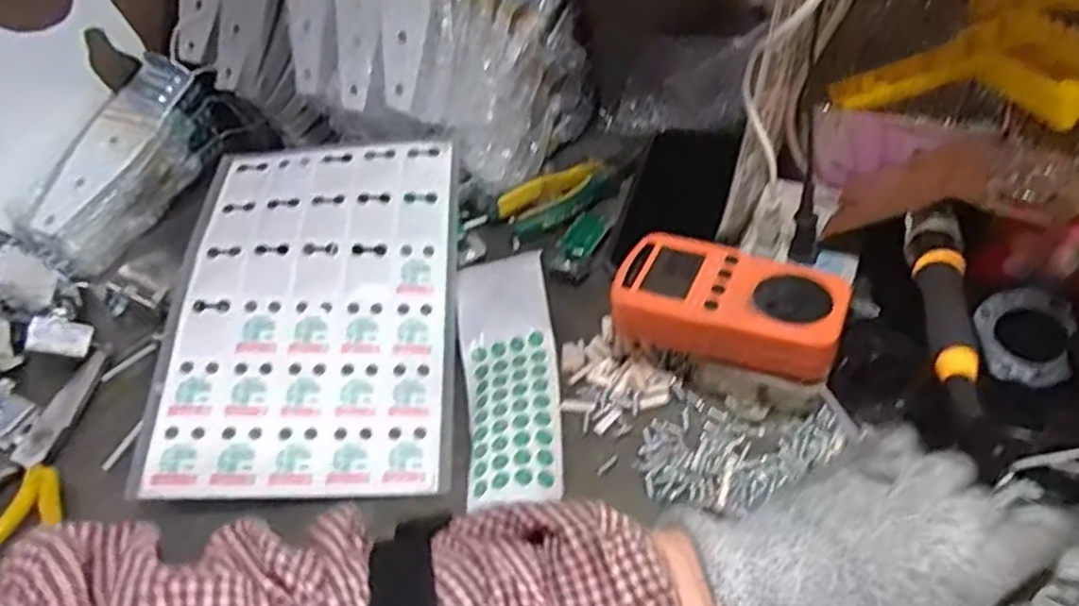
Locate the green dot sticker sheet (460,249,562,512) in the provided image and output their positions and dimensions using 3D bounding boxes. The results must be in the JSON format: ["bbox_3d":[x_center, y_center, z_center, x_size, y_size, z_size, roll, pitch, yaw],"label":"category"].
[{"bbox_3d":[-0.019,0.038,0.471,0.060,0.013,0.189,-7,44,0],"label":"green dot sticker sheet"}]

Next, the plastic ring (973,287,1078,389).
[{"bbox_3d":[0.276,0.017,0.421,0.049,0.004,0.059,15,72,21],"label":"plastic ring"}]

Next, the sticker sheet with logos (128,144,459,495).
[{"bbox_3d":[-0.145,0.001,0.485,0.173,0.018,0.251,3,64,-3],"label":"sticker sheet with logos"}]

